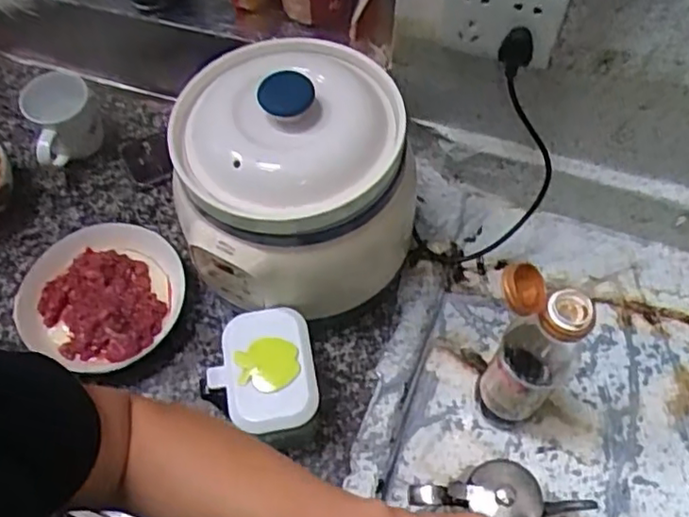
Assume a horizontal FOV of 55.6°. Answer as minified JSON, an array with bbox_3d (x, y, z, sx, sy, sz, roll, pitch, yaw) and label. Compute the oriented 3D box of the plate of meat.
[{"bbox_3d":[-0.264,0.036,0.705,0.165,0.032,0.162,0,61,0],"label":"plate of meat"}]

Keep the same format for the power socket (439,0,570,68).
[{"bbox_3d":[0.140,-0.216,0.585,0.107,0.088,0.031,16,62,9],"label":"power socket"}]

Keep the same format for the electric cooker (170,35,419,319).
[{"bbox_3d":[-0.042,-0.071,0.633,0.233,0.203,0.188,-39,68,-19],"label":"electric cooker"}]

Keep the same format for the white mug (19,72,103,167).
[{"bbox_3d":[-0.337,-0.165,0.780,0.079,0.088,0.087,-26,64,-14],"label":"white mug"}]

